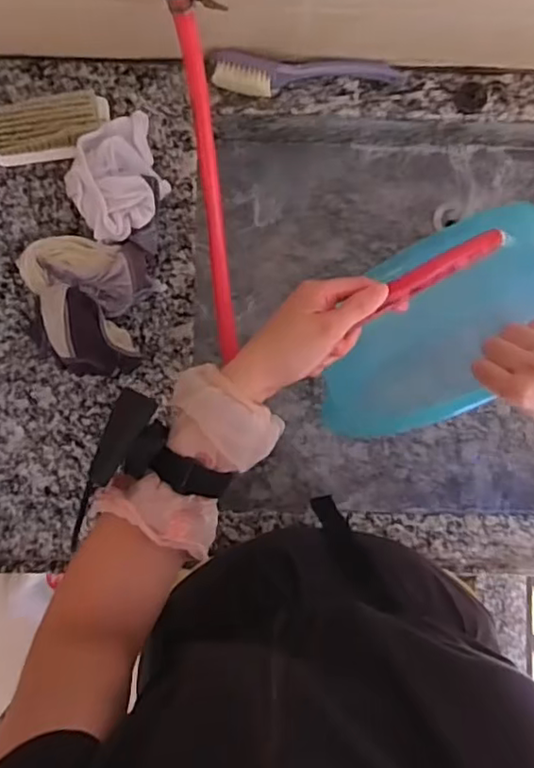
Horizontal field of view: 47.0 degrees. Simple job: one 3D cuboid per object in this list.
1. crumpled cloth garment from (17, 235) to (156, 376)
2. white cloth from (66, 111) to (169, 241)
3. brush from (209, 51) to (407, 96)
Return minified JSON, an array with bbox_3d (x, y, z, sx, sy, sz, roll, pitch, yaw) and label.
[{"bbox_3d":[-0.203,-0.085,0.673,0.126,0.079,0.143,4,89,-1],"label":"crumpled cloth garment"},{"bbox_3d":[-0.160,-0.226,0.684,0.113,0.072,0.114,-34,90,-1],"label":"white cloth"},{"bbox_3d":[0.048,-0.355,0.707,0.216,0.041,0.035,0,90,-1],"label":"brush"}]

